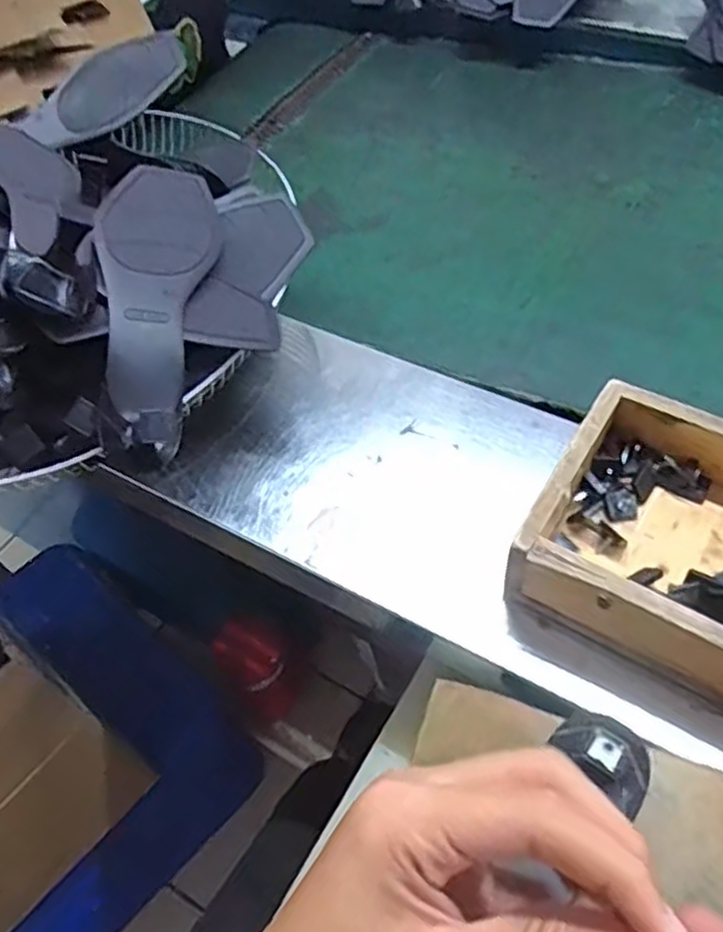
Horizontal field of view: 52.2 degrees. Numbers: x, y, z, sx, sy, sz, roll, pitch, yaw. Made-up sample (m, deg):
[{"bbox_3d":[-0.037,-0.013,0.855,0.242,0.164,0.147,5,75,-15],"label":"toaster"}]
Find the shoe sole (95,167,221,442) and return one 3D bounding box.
[{"bbox_3d":[-0.142,-0.121,0.491,0.076,0.030,0.213,19,56,-23],"label":"shoe sole"}]

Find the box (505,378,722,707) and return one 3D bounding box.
[{"bbox_3d":[0.200,0.048,0.441,0.178,0.061,0.153,25,59,22],"label":"box"}]

